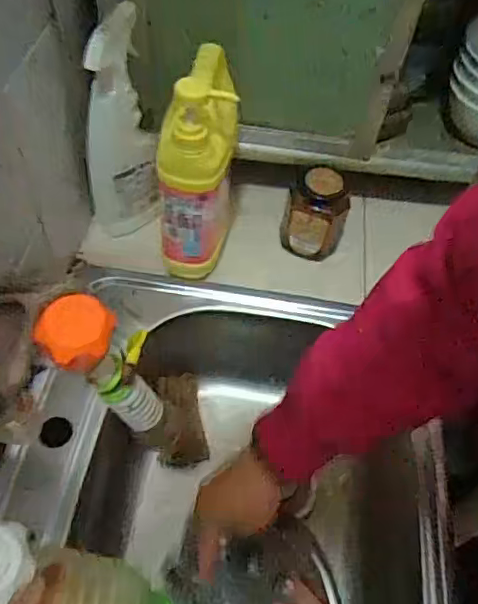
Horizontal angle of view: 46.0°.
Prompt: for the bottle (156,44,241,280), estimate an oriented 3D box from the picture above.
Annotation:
[{"bbox_3d":[-0.039,-0.118,0.568,0.066,0.239,0.077,11,54,3],"label":"bottle"}]

